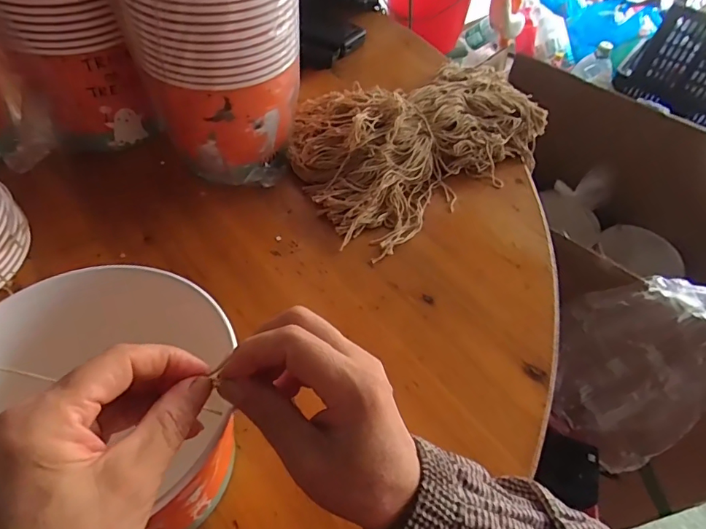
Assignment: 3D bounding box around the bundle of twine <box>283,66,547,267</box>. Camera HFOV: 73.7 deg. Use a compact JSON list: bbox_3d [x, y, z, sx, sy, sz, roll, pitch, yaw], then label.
[{"bbox_3d":[0.081,-0.171,0.587,0.333,0.068,0.247,-25,59,-23],"label":"bundle of twine"}]

